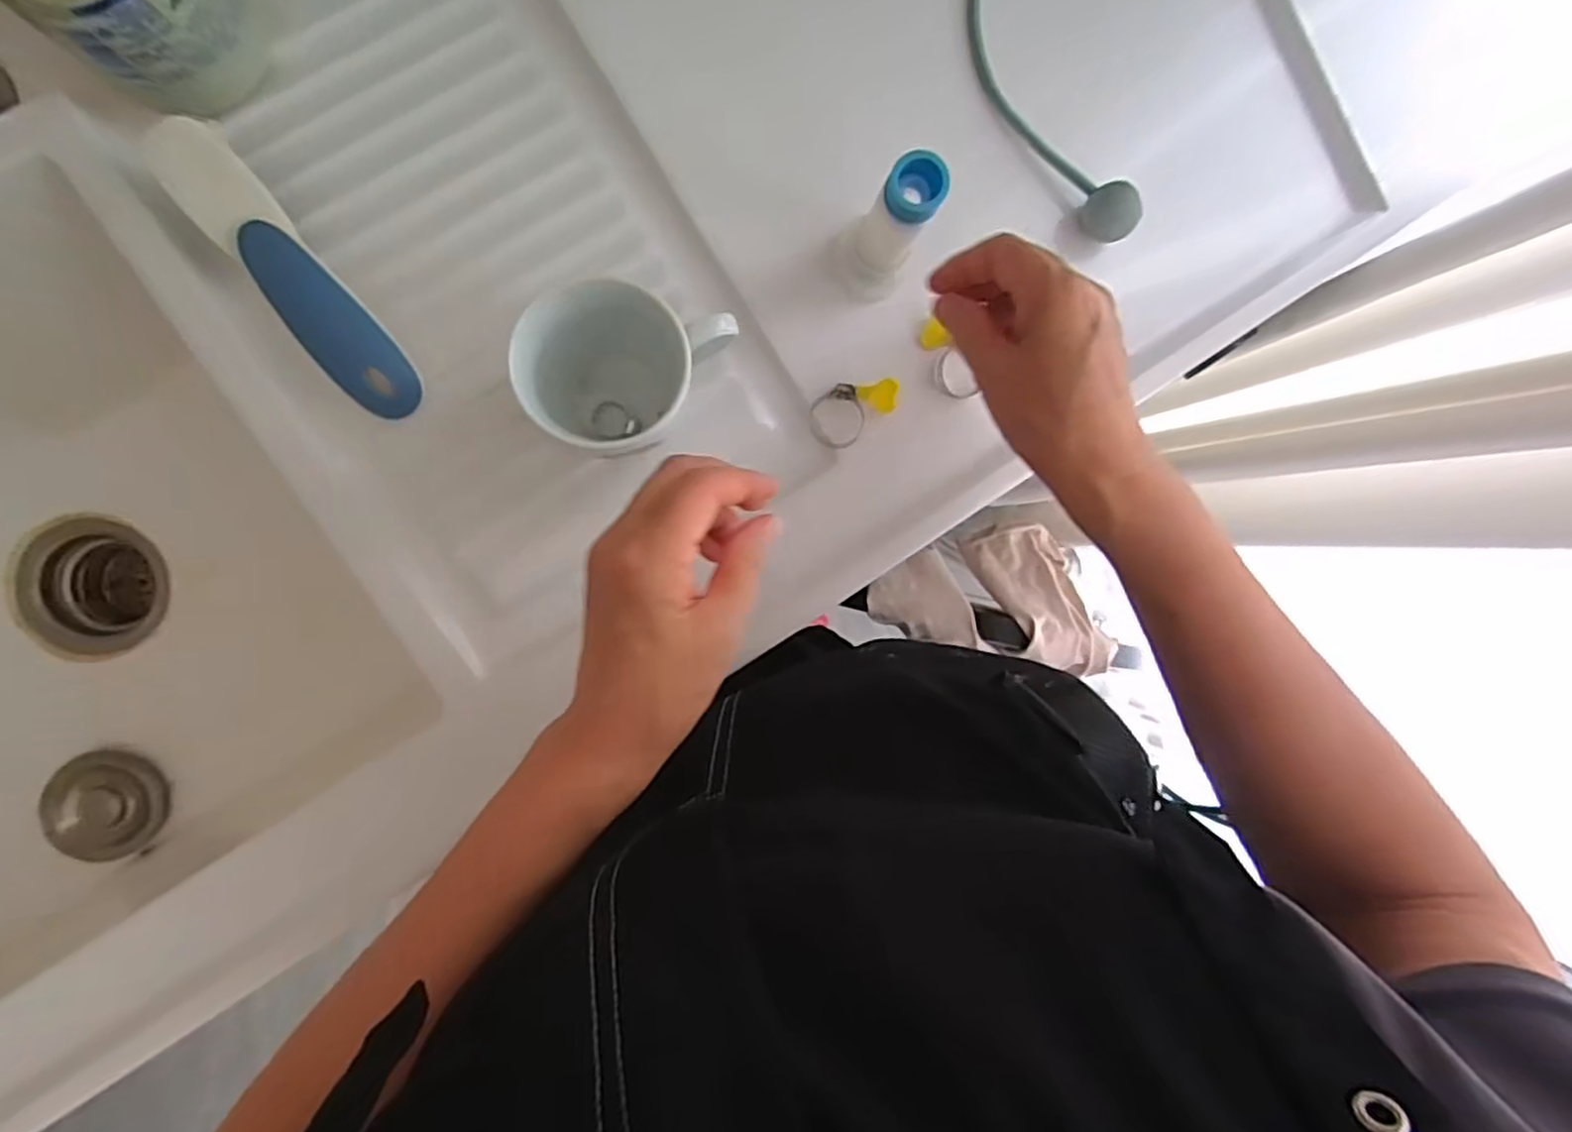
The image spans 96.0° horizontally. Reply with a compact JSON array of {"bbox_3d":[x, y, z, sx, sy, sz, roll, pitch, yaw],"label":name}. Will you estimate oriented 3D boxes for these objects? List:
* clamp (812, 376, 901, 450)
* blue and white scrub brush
[{"bbox_3d":[0.041,-0.096,0.426,0.054,0.017,0.033,-39,98,-5],"label":"clamp"},{"bbox_3d":[-0.259,-0.151,0.374,0.037,0.029,0.165,-38,98,-5],"label":"blue and white scrub brush"}]

